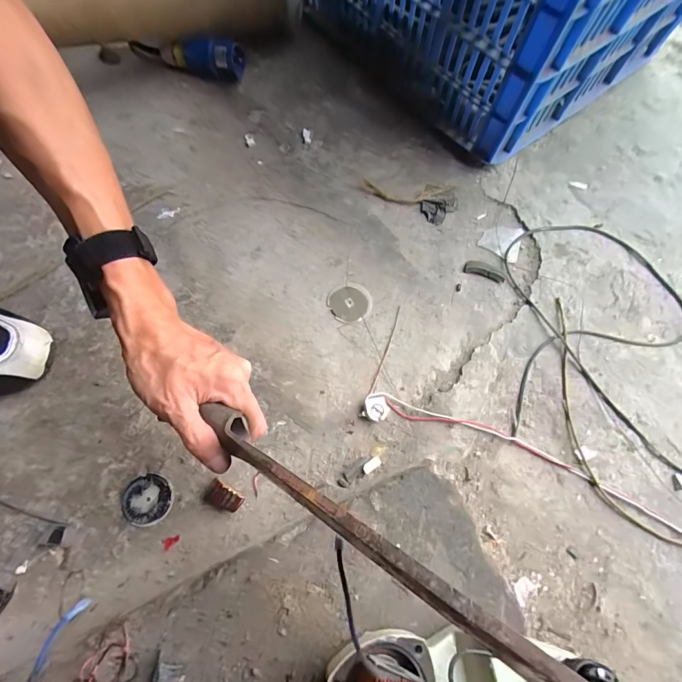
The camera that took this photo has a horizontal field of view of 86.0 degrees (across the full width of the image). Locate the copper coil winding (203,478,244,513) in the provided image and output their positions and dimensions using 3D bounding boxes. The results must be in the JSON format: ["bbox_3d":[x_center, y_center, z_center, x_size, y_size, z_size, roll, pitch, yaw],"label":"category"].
[{"bbox_3d":[-0.122,0.166,0.387,0.038,0.021,0.024,24,72,7],"label":"copper coil winding"}]

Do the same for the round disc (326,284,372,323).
[{"bbox_3d":[0.013,-0.049,0.475,0.054,0.004,0.055,1,70,-2],"label":"round disc"}]

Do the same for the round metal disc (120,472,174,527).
[{"bbox_3d":[-0.206,0.168,0.388,0.051,0.010,0.048,1,70,-2],"label":"round metal disc"}]

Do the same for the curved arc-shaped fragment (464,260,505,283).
[{"bbox_3d":[0.195,-0.096,0.495,0.055,0.006,0.023,17,71,4],"label":"curved arc-shaped fragment"}]

